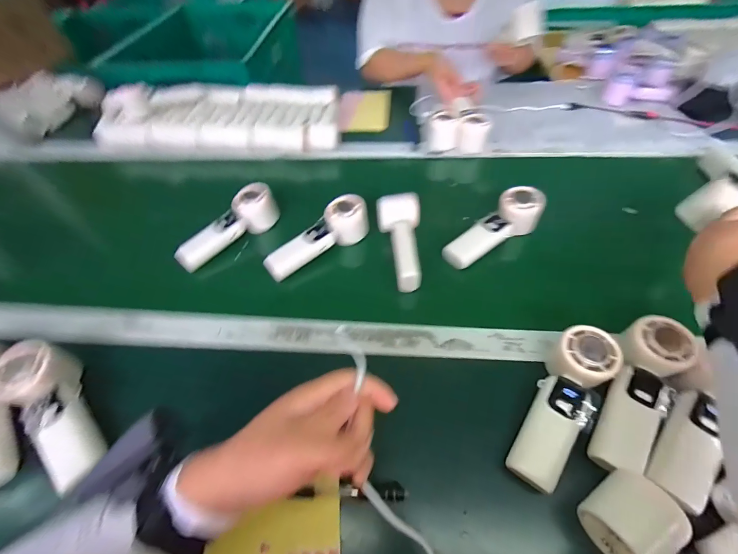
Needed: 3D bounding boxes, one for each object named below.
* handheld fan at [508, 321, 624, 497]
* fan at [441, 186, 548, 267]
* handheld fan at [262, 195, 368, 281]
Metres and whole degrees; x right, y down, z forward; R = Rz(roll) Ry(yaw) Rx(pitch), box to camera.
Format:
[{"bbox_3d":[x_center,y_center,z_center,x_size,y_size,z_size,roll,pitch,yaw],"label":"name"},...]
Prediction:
[{"bbox_3d":[0.196,0.129,0.335,0.051,0.047,0.166,30,71,24],"label":"handheld fan"},{"bbox_3d":[0.187,-0.073,0.482,0.170,0.048,0.061,-35,57,-22],"label":"fan"},{"bbox_3d":[-0.075,-0.059,0.495,0.172,0.050,0.053,-35,57,-22],"label":"handheld fan"}]

